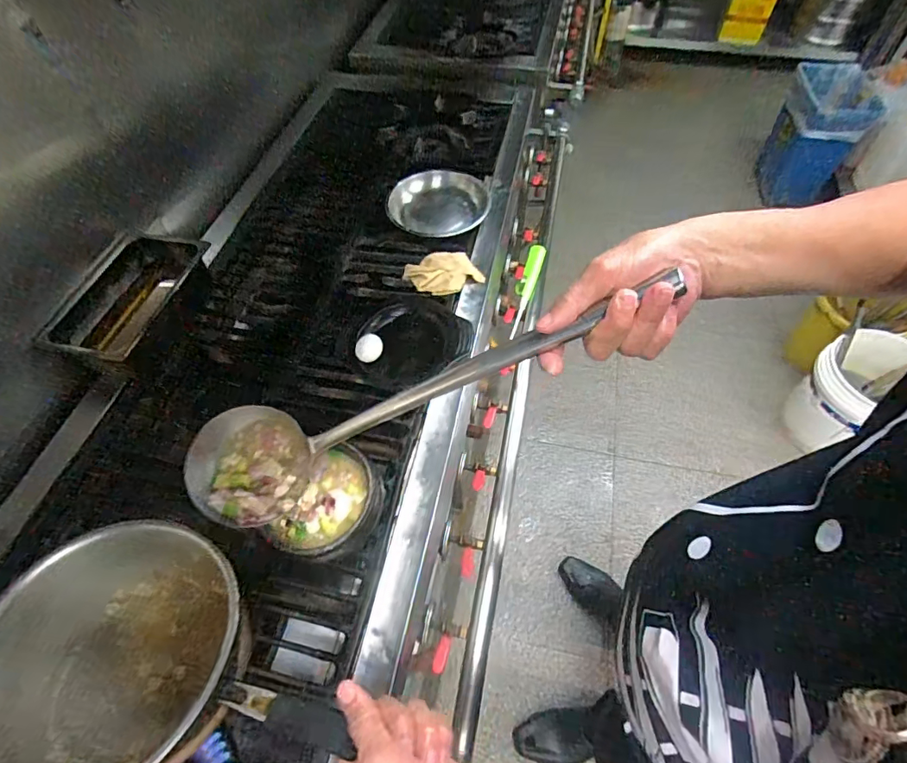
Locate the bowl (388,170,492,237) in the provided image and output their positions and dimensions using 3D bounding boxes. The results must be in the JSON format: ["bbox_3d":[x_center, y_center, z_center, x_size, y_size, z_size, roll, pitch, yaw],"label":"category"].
[{"bbox_3d":[-0.027,-0.365,0.984,0.178,0.049,0.176,-1,56,1],"label":"bowl"}]

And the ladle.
[{"bbox_3d":[-0.048,0.023,0.452,0.493,0.082,0.117,-21,52,23],"label":"ladle"}]

